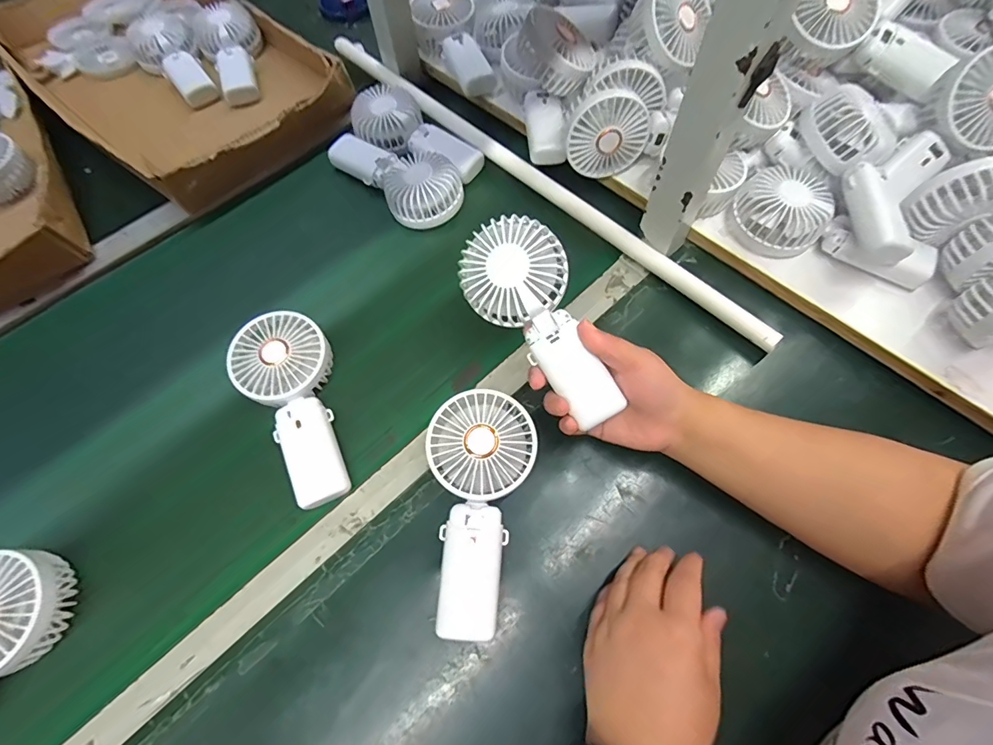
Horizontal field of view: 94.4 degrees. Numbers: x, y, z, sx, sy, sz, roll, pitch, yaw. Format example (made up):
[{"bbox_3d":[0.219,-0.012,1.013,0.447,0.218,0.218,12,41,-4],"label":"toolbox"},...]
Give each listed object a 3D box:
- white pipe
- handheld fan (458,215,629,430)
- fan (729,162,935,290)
[{"bbox_3d":[0.025,-0.245,0.541,0.019,0.015,0.677,-42,70,-15],"label":"white pipe"},{"bbox_3d":[0.040,-0.042,0.370,0.078,0.032,0.174,-33,88,-11],"label":"handheld fan"},{"bbox_3d":[0.325,-0.135,0.451,0.185,0.051,0.090,39,73,18],"label":"fan"}]

